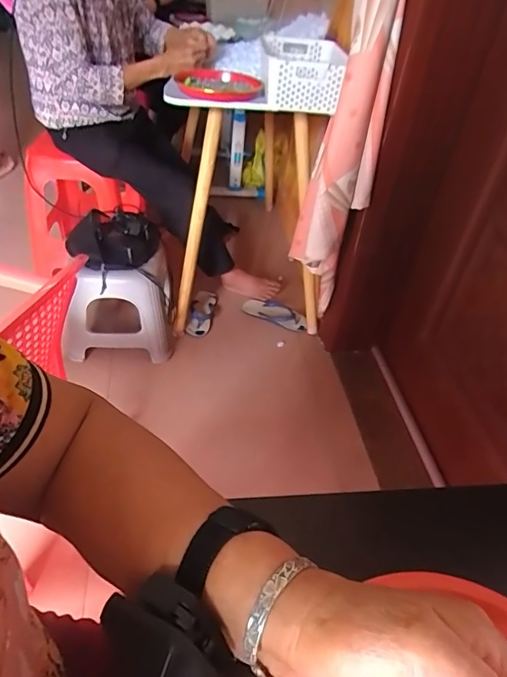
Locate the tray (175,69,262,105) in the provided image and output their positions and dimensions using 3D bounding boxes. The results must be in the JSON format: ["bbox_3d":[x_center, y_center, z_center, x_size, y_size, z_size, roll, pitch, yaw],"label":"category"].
[{"bbox_3d":[-0.093,-0.660,1.228,0.209,0.029,0.227,3,43,-3],"label":"tray"}]

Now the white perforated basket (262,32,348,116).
[{"bbox_3d":[0.121,-0.688,1.219,0.179,0.103,0.332,3,43,-4],"label":"white perforated basket"}]

